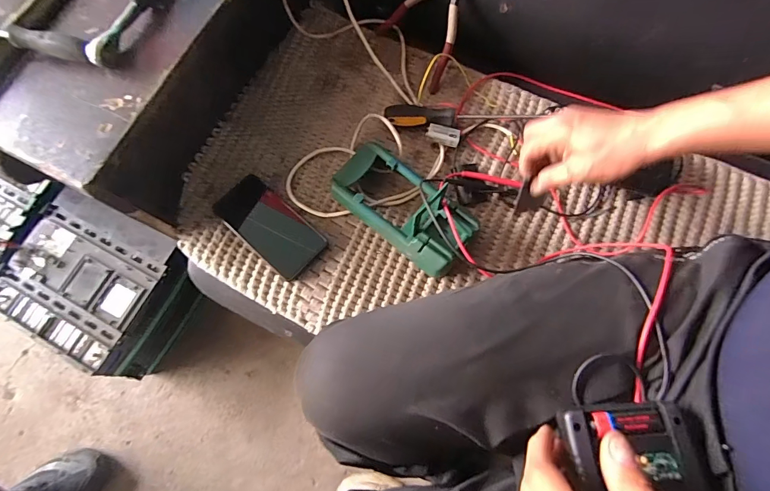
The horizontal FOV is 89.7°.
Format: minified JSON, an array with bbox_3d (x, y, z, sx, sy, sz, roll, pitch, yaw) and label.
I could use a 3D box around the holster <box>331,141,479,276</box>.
[{"bbox_3d":[0.026,-0.049,0.531,0.197,0.059,0.103,38,77,13],"label":"holster"}]

